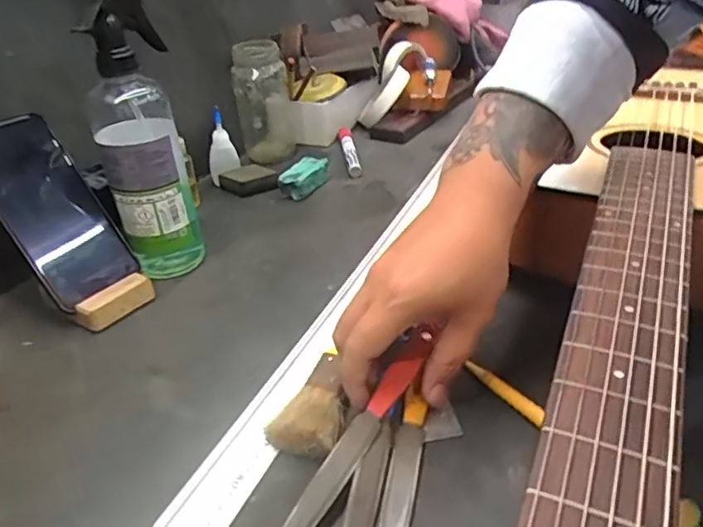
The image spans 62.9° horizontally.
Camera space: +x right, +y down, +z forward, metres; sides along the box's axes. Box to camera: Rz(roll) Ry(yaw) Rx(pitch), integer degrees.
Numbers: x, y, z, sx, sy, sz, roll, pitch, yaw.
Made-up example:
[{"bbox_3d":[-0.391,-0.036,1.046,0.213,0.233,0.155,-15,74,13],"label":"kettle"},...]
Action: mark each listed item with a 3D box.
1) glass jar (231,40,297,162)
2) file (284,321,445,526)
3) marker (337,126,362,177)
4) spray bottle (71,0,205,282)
[{"bbox_3d":[-0.110,-0.199,0.720,0.067,0.146,0.065,-3,32,2],"label":"glass jar"},{"bbox_3d":[0.005,0.098,0.329,0.016,0.006,0.171,16,44,28],"label":"file"},{"bbox_3d":[-0.003,-0.145,0.728,0.016,0.020,0.148,-6,32,-4],"label":"marker"},{"bbox_3d":[-0.176,-0.101,0.485,0.070,0.223,0.084,-16,34,-19],"label":"spray bottle"}]

